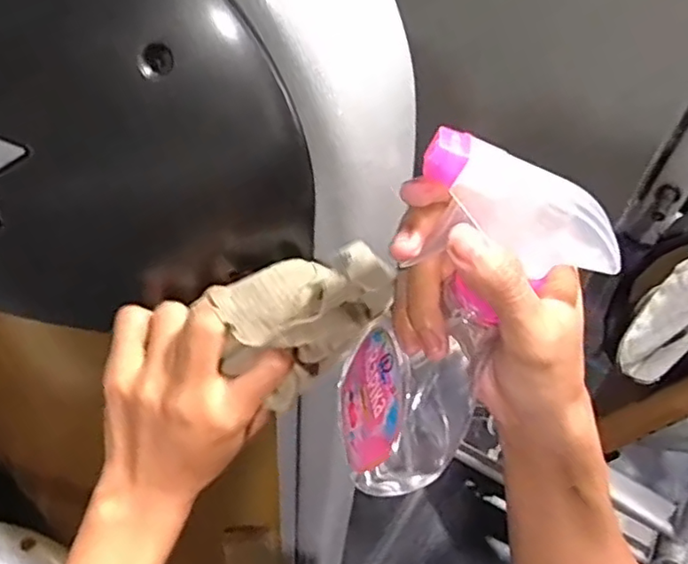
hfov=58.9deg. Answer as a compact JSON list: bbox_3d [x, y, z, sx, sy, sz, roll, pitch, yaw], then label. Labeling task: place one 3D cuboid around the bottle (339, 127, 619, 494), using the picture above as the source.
[{"bbox_3d":[0.038,0.021,0.275,0.063,0.180,0.080,-11,47,-39],"label":"bottle"}]

